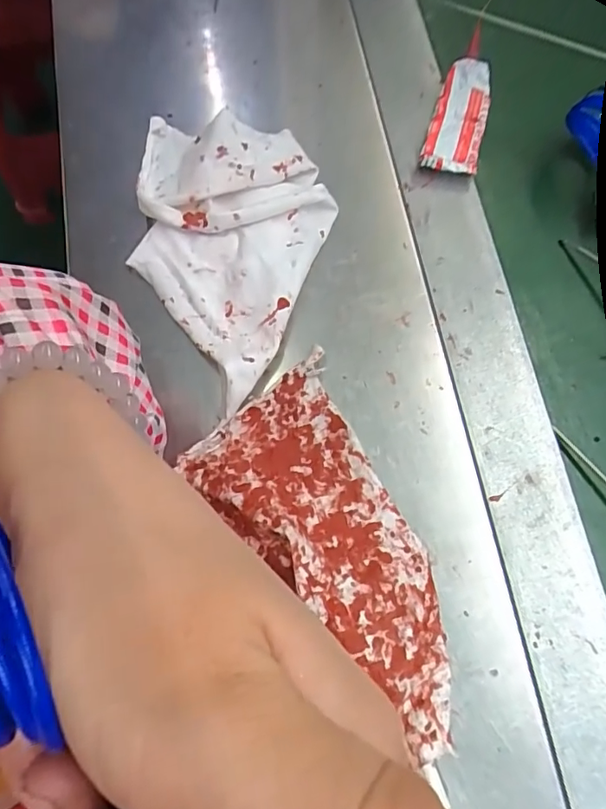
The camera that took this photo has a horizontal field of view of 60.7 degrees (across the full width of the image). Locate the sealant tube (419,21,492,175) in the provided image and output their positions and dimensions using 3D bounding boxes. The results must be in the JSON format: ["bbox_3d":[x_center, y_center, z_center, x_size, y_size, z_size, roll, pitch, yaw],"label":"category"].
[{"bbox_3d":[0.109,-0.203,0.350,0.036,0.023,0.111,16,74,3],"label":"sealant tube"}]

